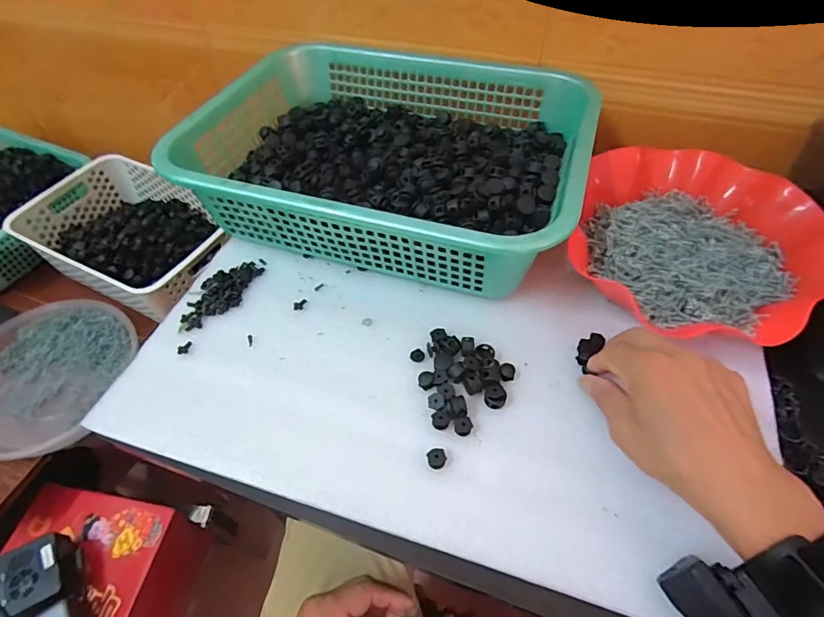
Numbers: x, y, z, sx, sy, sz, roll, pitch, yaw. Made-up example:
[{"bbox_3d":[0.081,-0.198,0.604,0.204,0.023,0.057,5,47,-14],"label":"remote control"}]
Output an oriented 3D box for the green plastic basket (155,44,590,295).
[{"bbox_3d":[-0.019,-0.165,0.490,0.371,0.096,0.283,14,56,13],"label":"green plastic basket"}]

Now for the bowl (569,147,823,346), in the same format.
[{"bbox_3d":[0.246,-0.067,0.422,0.217,0.051,0.232,-1,54,2],"label":"bowl"}]

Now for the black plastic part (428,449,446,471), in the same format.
[{"bbox_3d":[0.019,0.112,0.347,0.013,0.007,0.014,-1,54,2],"label":"black plastic part"}]

